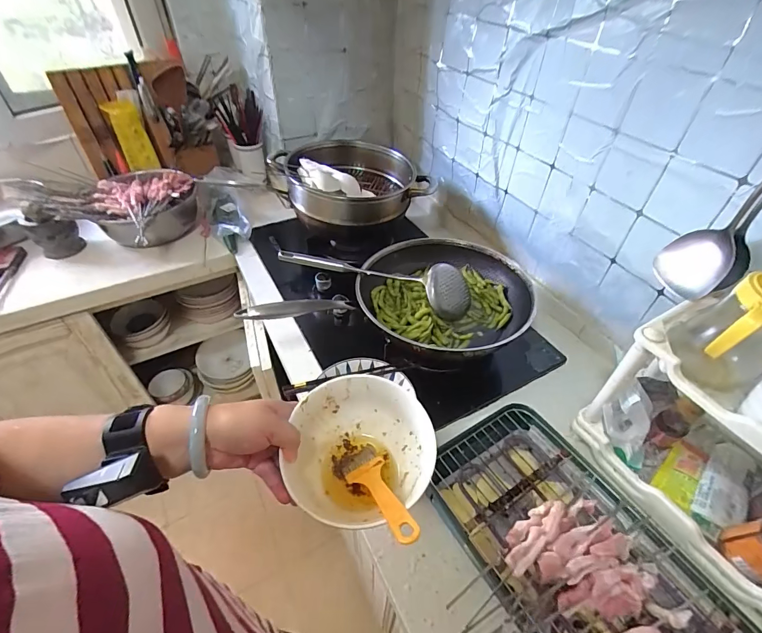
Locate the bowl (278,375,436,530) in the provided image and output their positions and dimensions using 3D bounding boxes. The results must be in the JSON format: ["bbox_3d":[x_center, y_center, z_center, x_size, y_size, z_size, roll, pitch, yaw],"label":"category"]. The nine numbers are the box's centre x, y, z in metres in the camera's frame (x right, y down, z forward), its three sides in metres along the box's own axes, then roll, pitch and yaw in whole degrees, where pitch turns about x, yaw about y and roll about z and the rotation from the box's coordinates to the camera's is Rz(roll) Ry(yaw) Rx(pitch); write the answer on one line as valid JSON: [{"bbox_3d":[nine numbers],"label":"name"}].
[{"bbox_3d":[-0.019,0.143,0.417,0.144,0.073,0.133,1,44,-1],"label":"bowl"}]

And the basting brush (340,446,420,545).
[{"bbox_3d":[-0.003,0.171,0.379,0.042,0.010,0.150,-17,13,-18],"label":"basting brush"}]

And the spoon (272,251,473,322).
[{"bbox_3d":[-0.003,-0.084,0.783,0.373,0.094,0.104,11,45,9],"label":"spoon"}]

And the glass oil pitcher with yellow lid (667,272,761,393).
[{"bbox_3d":[0.422,0.025,0.456,0.085,0.144,0.095,18,46,16],"label":"glass oil pitcher with yellow lid"}]

